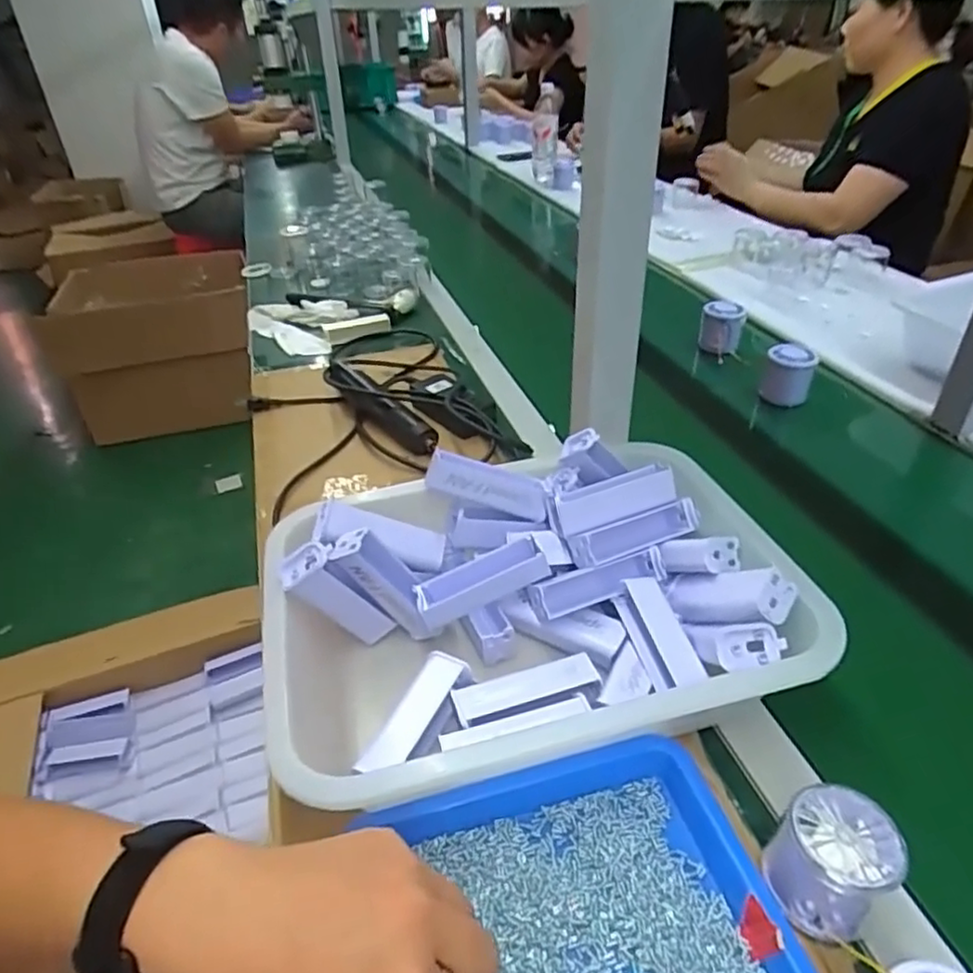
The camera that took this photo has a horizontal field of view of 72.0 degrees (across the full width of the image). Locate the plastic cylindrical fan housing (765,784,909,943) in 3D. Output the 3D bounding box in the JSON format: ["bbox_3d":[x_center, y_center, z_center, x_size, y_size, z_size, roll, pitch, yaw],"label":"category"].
[{"bbox_3d":[0.185,0.200,0.360,0.061,0.048,0.056,-23,41,-26],"label":"plastic cylindrical fan housing"}]

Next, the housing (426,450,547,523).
[{"bbox_3d":[0.002,-0.002,0.558,0.102,0.028,0.027,18,36,-12],"label":"housing"}]

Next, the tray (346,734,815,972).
[{"bbox_3d":[0.043,0.231,0.349,0.222,0.032,0.176,-11,37,-11],"label":"tray"}]

